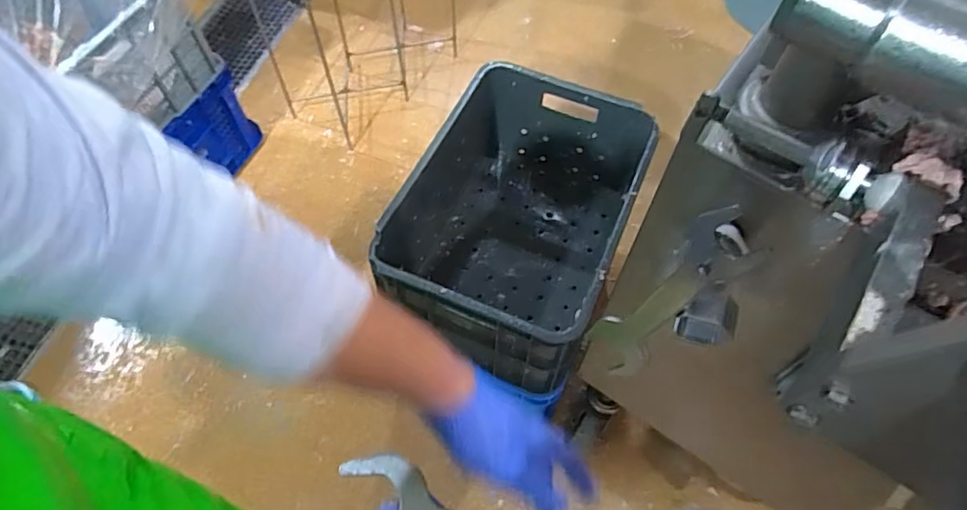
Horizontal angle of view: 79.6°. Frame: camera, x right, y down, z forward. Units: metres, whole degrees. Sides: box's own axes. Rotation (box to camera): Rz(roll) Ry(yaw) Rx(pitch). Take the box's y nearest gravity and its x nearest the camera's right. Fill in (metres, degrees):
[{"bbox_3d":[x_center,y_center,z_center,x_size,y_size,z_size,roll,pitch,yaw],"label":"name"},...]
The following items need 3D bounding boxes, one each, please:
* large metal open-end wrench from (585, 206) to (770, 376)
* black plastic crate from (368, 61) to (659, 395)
[{"bbox_3d":[0.175,0.046,0.570,0.062,0.250,0.013,43,51,13],"label":"large metal open-end wrench"},{"bbox_3d":[0.066,-0.061,1.091,0.361,0.259,0.521,20,60,10],"label":"black plastic crate"}]

